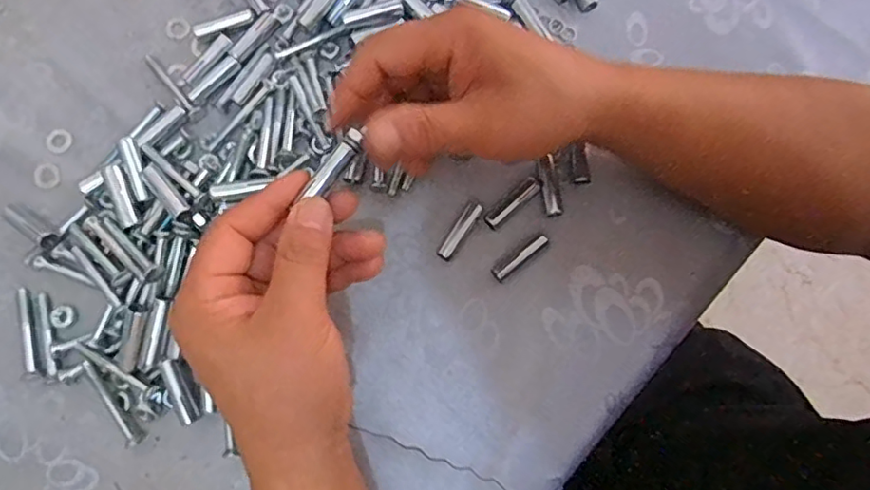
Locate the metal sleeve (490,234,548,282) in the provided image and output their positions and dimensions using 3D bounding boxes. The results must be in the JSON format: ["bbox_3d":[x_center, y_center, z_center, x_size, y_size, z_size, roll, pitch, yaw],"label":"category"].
[{"bbox_3d":[0.053,0.006,0.356,0.041,0.004,0.009,-39,82,-8],"label":"metal sleeve"}]

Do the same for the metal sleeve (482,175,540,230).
[{"bbox_3d":[0.048,-0.027,0.360,0.041,0.005,0.010,-40,82,-8],"label":"metal sleeve"}]

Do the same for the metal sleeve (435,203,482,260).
[{"bbox_3d":[0.015,-0.010,0.356,0.009,0.010,0.040,34,80,5],"label":"metal sleeve"}]

